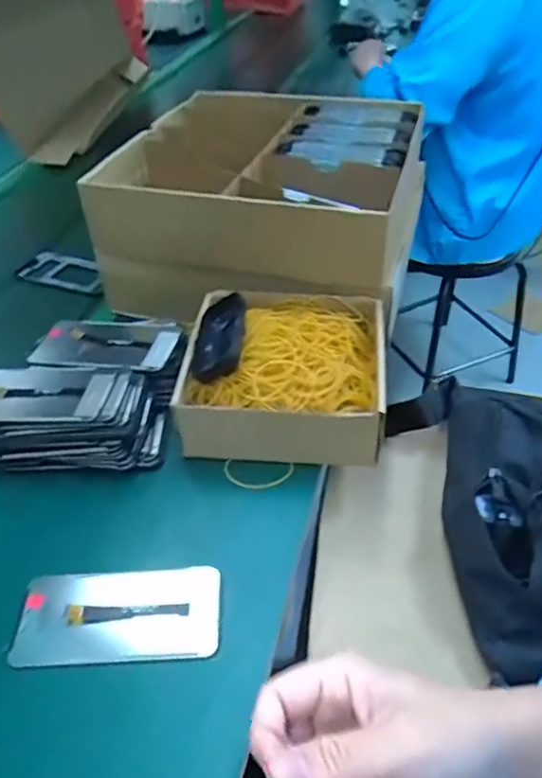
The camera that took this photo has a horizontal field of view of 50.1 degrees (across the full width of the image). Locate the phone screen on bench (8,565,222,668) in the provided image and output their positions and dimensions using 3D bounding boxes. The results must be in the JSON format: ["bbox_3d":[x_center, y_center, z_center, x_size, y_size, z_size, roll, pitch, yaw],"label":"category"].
[{"bbox_3d":[-0.118,0.174,0.449,0.154,0.007,0.072,-2,42,0],"label":"phone screen on bench"}]

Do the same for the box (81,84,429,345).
[{"bbox_3d":[-0.004,-0.245,0.766,0.347,0.165,0.328,10,44,12],"label":"box"}]

